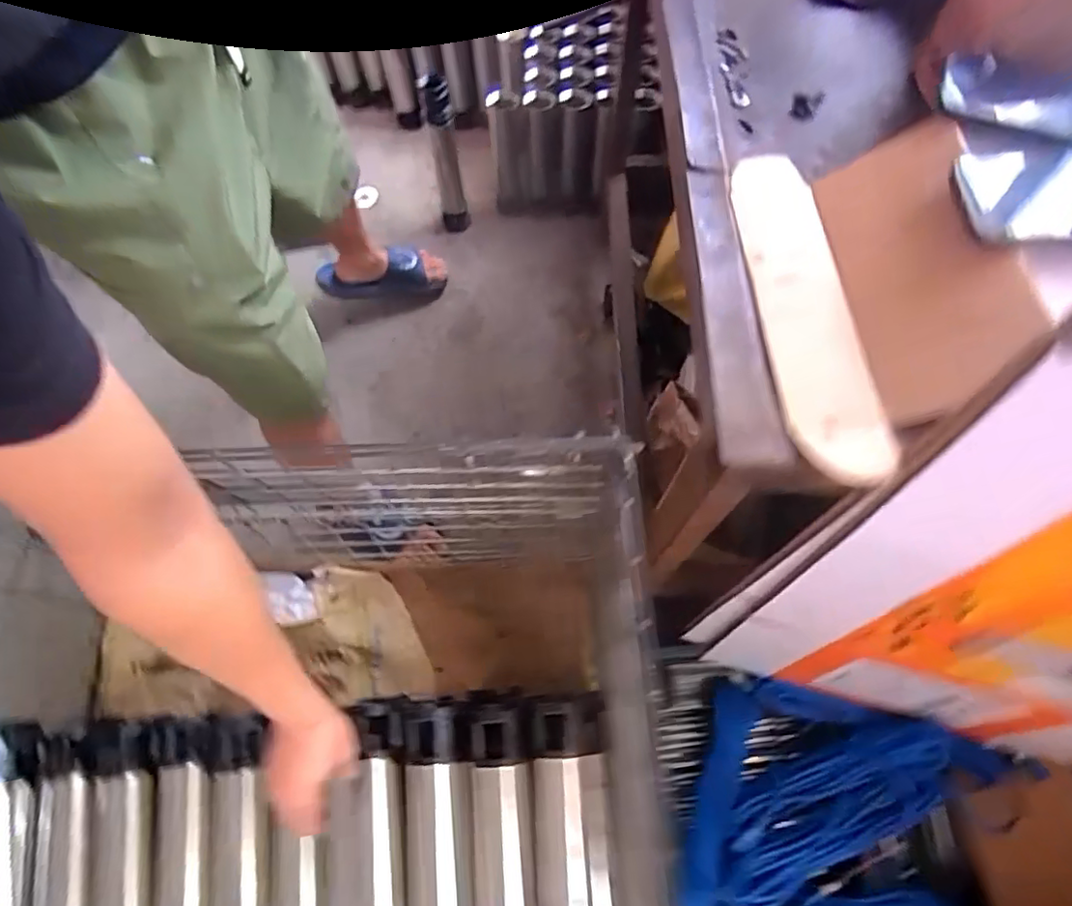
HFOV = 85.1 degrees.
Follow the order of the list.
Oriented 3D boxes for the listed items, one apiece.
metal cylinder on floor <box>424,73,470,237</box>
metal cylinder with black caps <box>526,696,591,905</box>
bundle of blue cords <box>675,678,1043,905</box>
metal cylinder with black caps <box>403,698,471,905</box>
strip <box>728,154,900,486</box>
[{"bbox_3d":[-0.206,-0.657,1.334,0.070,0.368,0.055,-10,68,-2],"label":"metal cylinder on floor"},{"bbox_3d":[0.032,0.462,0.626,0.068,0.061,0.378,-3,68,0],"label":"metal cylinder with black caps"},{"bbox_3d":[0.444,0.529,0.799,0.433,0.102,0.340,15,69,8],"label":"bundle of blue cords"},{"bbox_3d":[-0.100,0.462,0.620,0.068,0.068,0.362,-5,68,0],"label":"metal cylinder with black caps"},{"bbox_3d":[0.225,-0.133,0.502,0.075,0.017,0.340,-4,65,1],"label":"strip"}]

